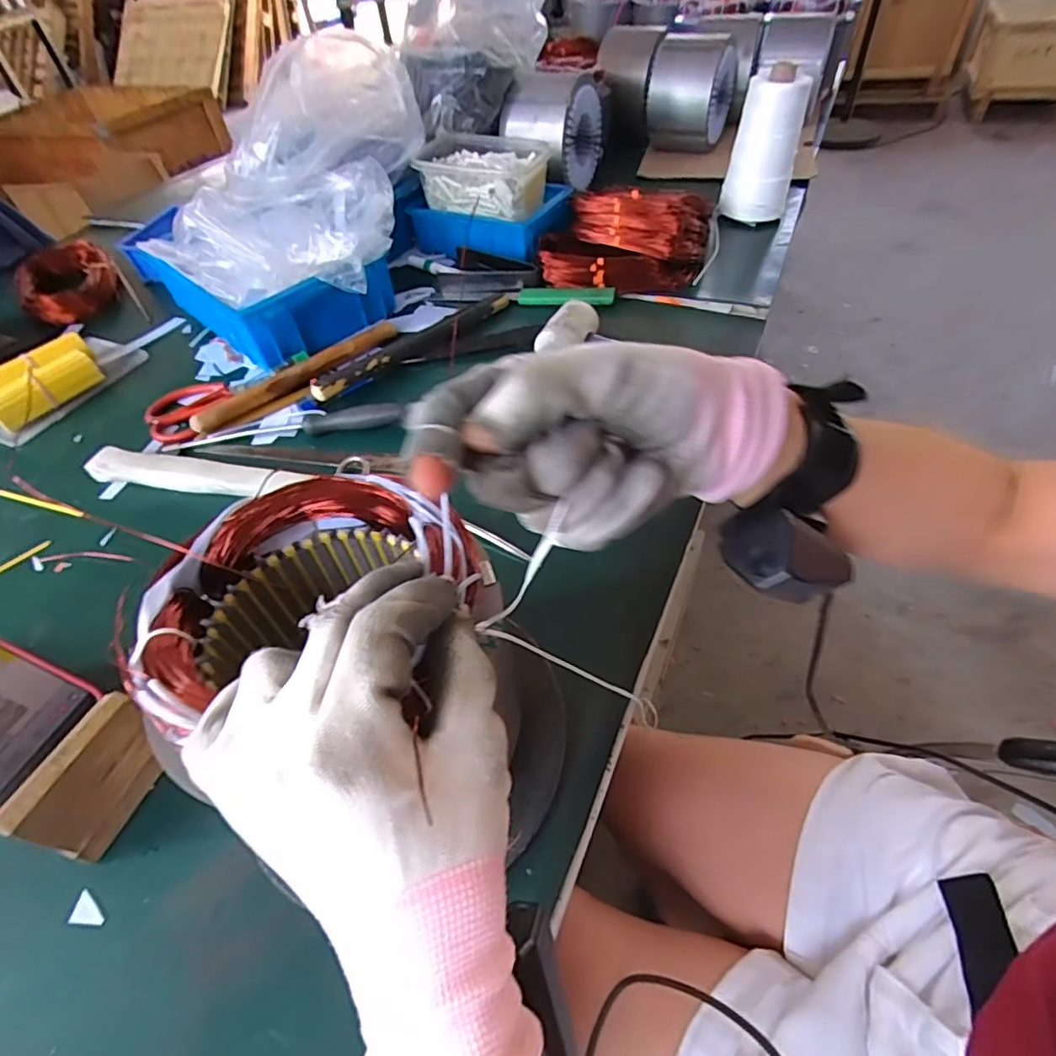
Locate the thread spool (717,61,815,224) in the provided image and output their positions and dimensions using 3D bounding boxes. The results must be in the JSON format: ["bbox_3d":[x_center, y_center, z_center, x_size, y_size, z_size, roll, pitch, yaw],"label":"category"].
[{"bbox_3d":[0.334,-0.537,0.800,0.094,0.169,0.083,13,52,17],"label":"thread spool"}]

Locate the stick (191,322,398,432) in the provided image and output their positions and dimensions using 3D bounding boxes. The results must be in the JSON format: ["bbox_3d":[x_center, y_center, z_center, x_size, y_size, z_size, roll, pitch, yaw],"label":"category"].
[{"bbox_3d":[-0.250,-0.172,0.629,0.246,0.019,0.021,-38,56,-24],"label":"stick"}]

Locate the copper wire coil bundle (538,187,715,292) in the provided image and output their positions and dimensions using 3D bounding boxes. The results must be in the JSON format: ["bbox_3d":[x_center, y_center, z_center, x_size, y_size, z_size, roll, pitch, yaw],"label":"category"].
[{"bbox_3d":[0.125,-0.364,0.717,0.196,0.070,0.162,7,50,12],"label":"copper wire coil bundle"}]

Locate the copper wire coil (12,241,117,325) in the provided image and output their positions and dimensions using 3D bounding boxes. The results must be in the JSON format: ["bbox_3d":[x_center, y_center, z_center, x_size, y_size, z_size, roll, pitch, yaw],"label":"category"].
[{"bbox_3d":[-0.659,-0.353,0.812,0.122,0.060,0.137,-34,54,-22],"label":"copper wire coil"}]

